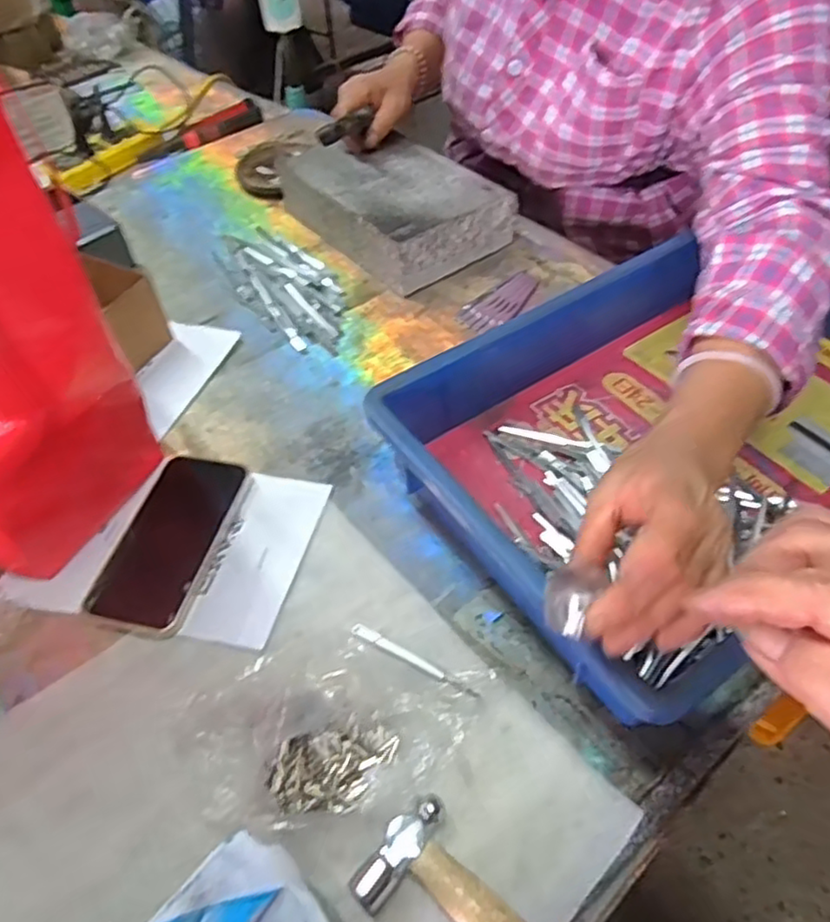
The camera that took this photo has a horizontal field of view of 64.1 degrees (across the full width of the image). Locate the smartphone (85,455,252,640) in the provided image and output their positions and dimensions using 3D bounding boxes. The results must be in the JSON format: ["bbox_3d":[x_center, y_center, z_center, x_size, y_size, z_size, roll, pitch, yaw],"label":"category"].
[{"bbox_3d":[-0.185,0.060,0.504,0.078,0.010,0.150,10,51,10],"label":"smartphone"}]

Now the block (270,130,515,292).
[{"bbox_3d":[-0.024,-0.292,0.743,0.154,0.065,0.236,-34,57,-24],"label":"block"}]

